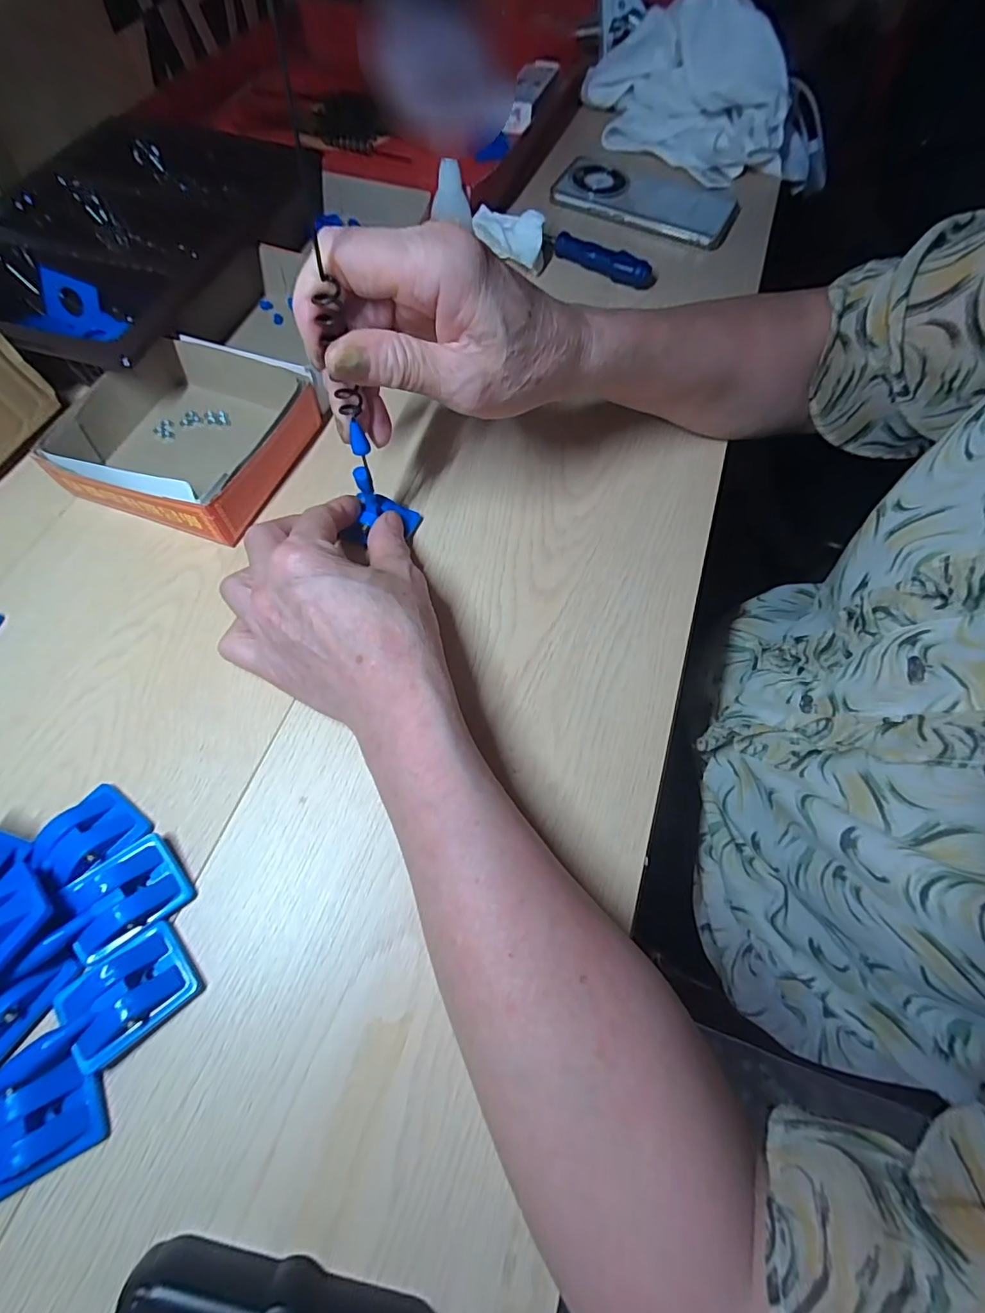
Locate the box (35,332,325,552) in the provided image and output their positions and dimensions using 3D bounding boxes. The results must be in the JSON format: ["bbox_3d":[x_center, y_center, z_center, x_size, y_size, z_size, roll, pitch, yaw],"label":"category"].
[{"bbox_3d":[-0.190,-0.146,0.328,0.134,0.036,0.139,13,66,3],"label":"box"}]

